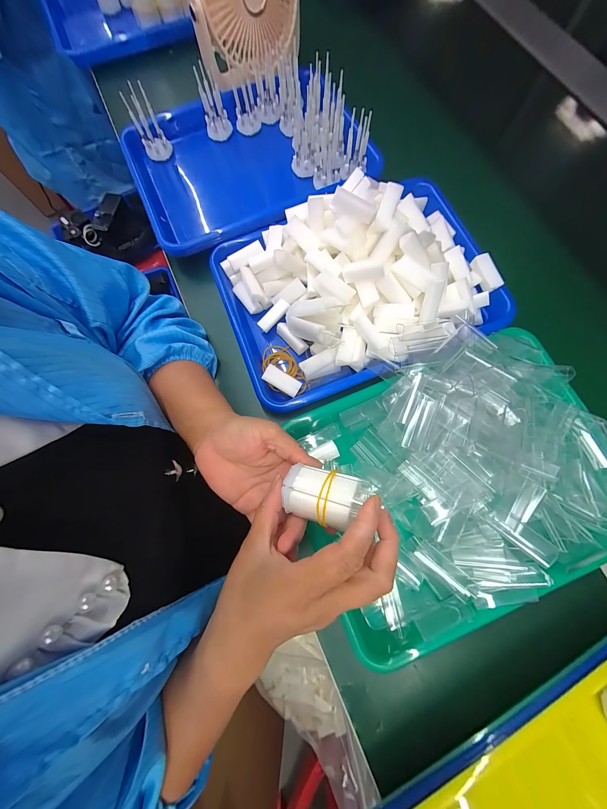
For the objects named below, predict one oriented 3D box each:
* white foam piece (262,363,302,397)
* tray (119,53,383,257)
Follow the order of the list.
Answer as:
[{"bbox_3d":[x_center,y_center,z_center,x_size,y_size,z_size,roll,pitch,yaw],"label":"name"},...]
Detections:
[{"bbox_3d":[-0.026,-0.028,0.316,0.044,0.005,0.021,31,78,-4],"label":"white foam piece"},{"bbox_3d":[-0.084,-0.371,0.388,0.325,0.090,0.264,-24,76,-5],"label":"tray"}]

